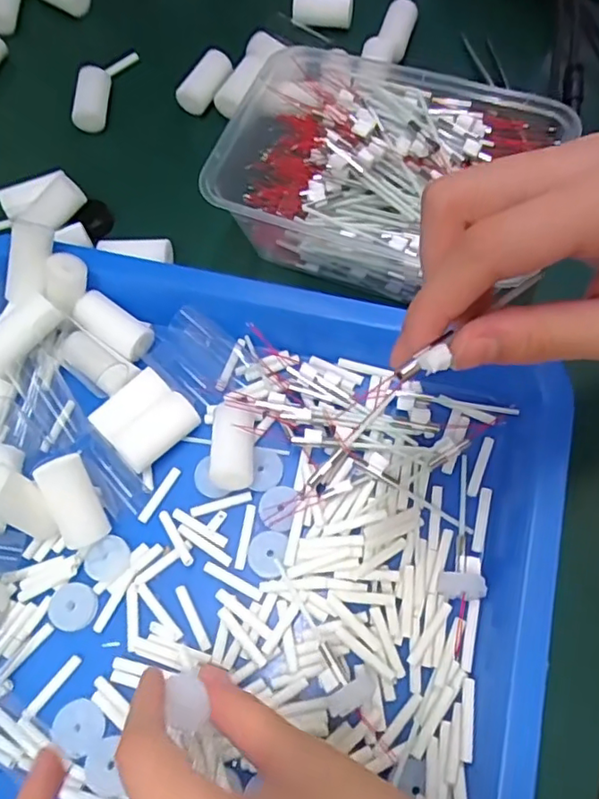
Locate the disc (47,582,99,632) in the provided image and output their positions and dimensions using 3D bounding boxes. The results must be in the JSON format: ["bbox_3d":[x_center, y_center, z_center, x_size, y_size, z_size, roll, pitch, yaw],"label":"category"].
[{"bbox_3d":[-0.104,0.095,0.270,0.021,0.004,0.020,-1,67,3],"label":"disc"}]

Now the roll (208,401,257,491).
[{"bbox_3d":[-0.031,0.022,0.285,0.019,0.024,0.045,-2,67,3],"label":"roll"}]

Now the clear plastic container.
[{"bbox_3d":[0.045,-0.120,0.317,0.167,0.054,0.112,11,69,8],"label":"clear plastic container"}]

